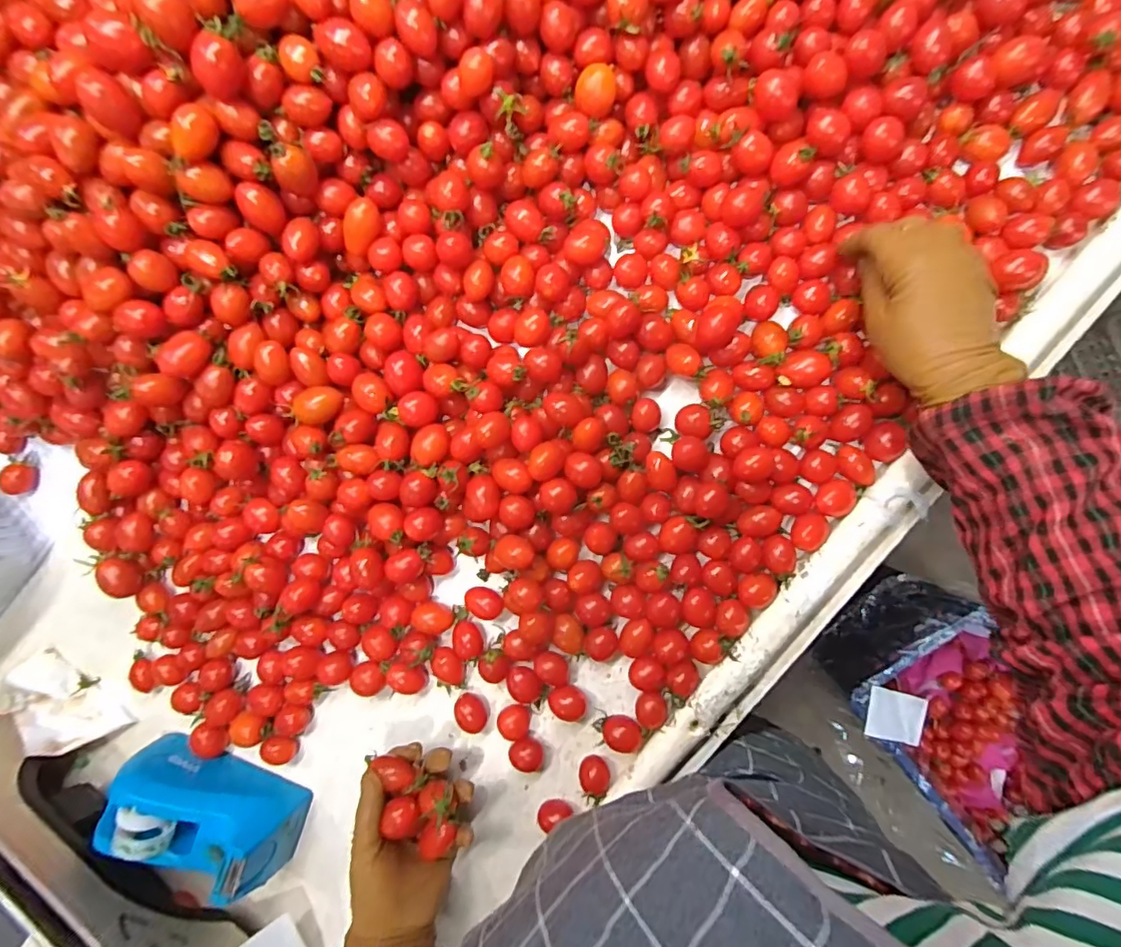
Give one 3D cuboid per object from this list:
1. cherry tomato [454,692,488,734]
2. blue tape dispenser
[{"bbox_3d":[-0.070,0.188,0.434,0.029,0.017,0.021,35,93,7],"label":"cherry tomato"},{"bbox_3d":[-0.283,0.269,0.430,0.142,0.072,0.068,22,92,8],"label":"blue tape dispenser"}]

